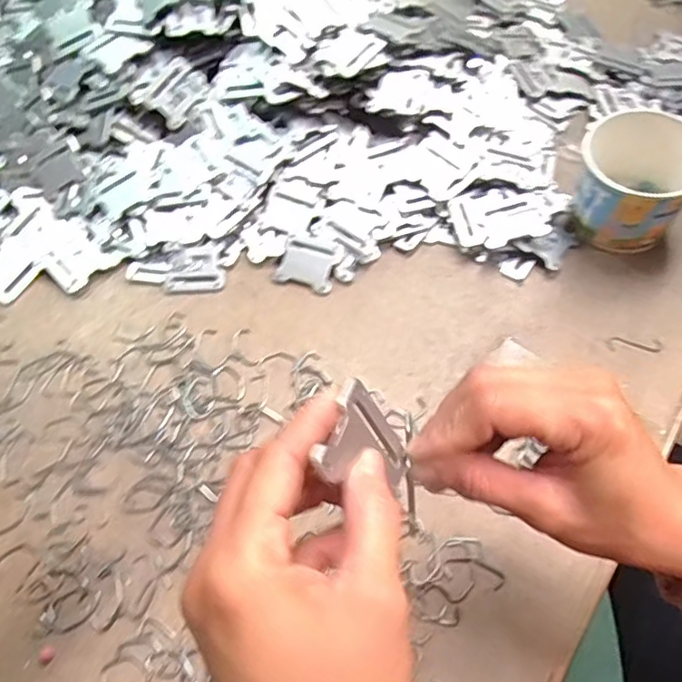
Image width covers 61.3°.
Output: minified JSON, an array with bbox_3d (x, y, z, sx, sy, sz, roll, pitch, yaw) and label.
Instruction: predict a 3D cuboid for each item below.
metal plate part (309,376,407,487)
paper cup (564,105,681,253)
[{"bbox_3d":[0.009,0.045,0.222,0.007,0.049,0.041,-3,44,34],"label":"metal plate part"},{"bbox_3d":[0.235,-0.124,0.459,0.092,0.073,0.090,19,64,14],"label":"paper cup"}]

